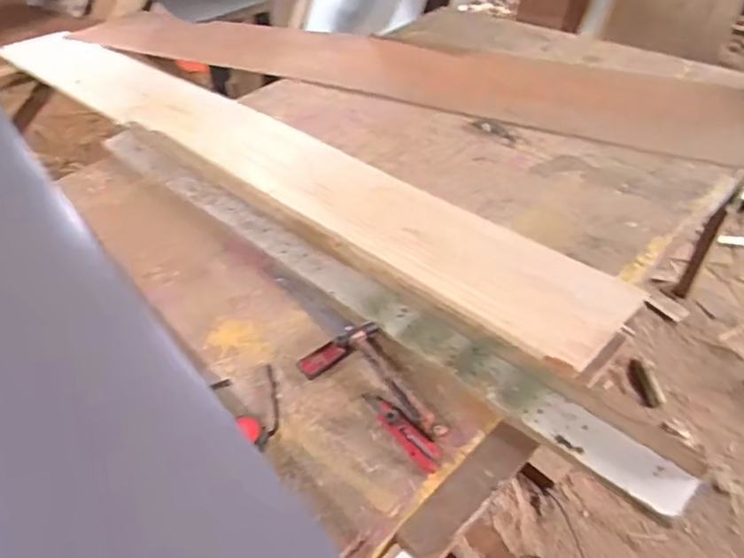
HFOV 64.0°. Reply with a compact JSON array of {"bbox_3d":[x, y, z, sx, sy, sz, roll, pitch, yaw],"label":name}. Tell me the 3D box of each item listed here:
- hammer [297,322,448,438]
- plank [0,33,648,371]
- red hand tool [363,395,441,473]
[{"bbox_3d":[0.001,0.169,0.912,0.139,0.040,0.243,-23,46,-21],"label":"hammer"},{"bbox_3d":[-0.335,-0.352,1.524,2.041,0.037,0.305,32,53,33],"label":"plank"},{"bbox_3d":[0.045,0.216,0.861,0.036,0.014,0.152,-29,48,-26],"label":"red hand tool"}]

